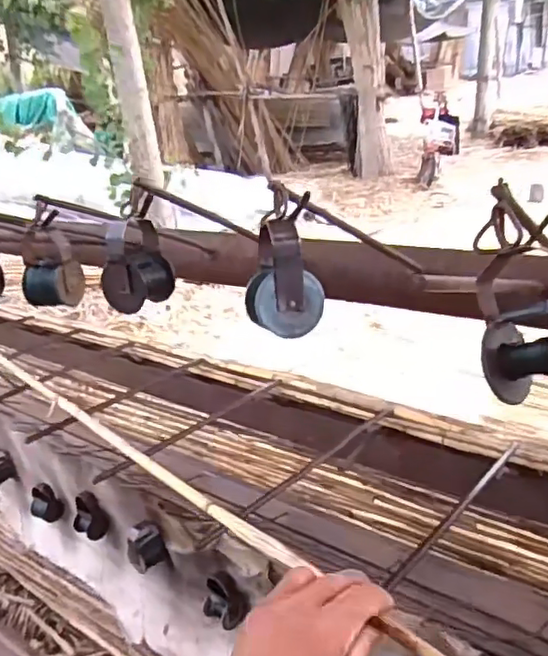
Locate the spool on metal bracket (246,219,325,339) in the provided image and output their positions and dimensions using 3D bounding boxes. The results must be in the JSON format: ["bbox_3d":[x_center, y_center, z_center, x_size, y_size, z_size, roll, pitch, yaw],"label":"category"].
[{"bbox_3d":[0.006,-0.033,0.413,0.048,0.070,0.032,-7,21,3],"label":"spool on metal bracket"}]

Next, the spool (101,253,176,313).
[{"bbox_3d":[-0.118,-0.040,0.536,0.039,0.043,0.049,3,24,26],"label":"spool"}]

